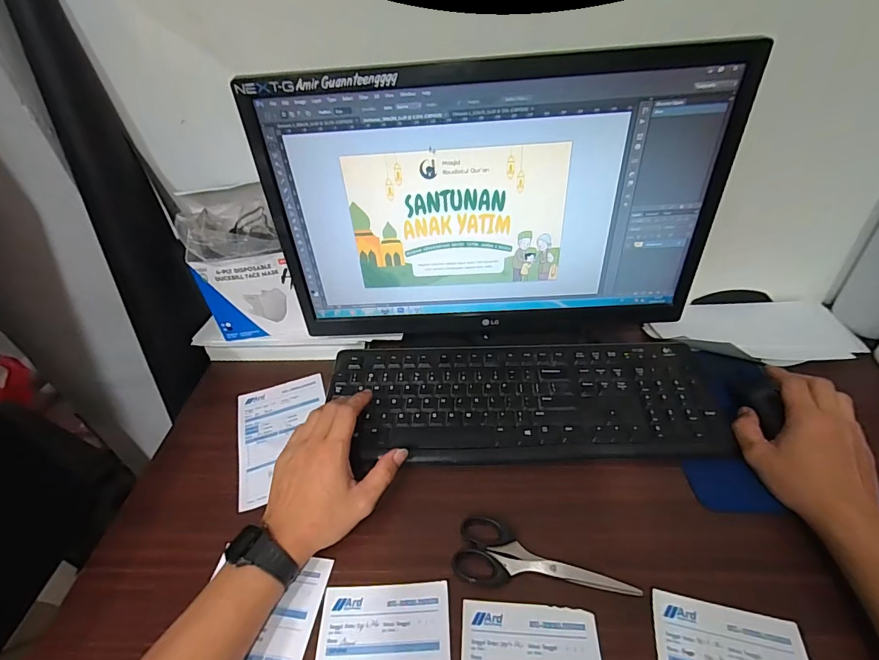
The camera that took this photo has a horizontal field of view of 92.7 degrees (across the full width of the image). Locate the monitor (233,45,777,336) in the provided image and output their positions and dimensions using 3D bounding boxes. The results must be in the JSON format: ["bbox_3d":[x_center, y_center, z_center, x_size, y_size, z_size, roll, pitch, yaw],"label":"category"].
[{"bbox_3d":[0.053,-0.110,0.425,0.434,0.268,0.059,-2,41,2],"label":"monitor"}]

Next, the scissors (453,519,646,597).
[{"bbox_3d":[0.089,0.202,0.361,0.150,0.007,0.055,8,42,13],"label":"scissors"}]

